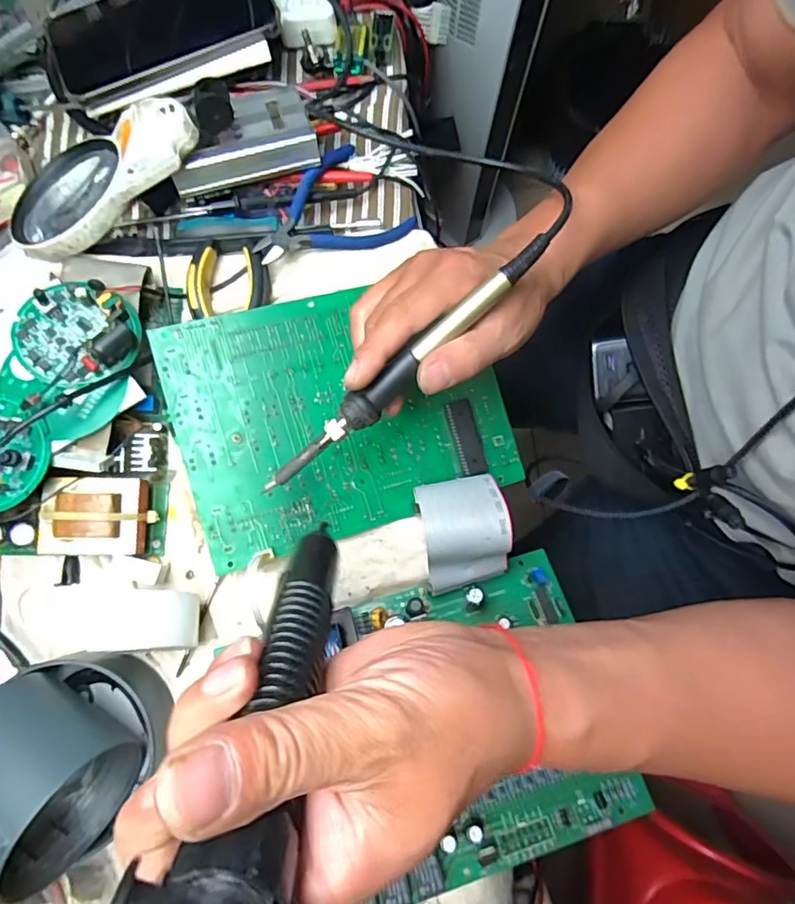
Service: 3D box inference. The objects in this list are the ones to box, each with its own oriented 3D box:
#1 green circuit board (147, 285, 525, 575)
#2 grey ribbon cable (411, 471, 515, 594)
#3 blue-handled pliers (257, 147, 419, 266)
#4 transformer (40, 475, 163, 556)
[{"bbox_3d":[-0.033,-0.029,0.358,0.214,0.011,0.157,-16,88,-14],"label":"green circuit board"},{"bbox_3d":[0.041,0.050,0.339,0.050,0.047,0.066,-10,79,-3],"label":"grey ribbon cable"},{"bbox_3d":[-0.049,-0.167,0.391,0.078,0.026,0.112,43,81,7],"label":"blue-handled pliers"},{"bbox_3d":[-0.192,0.041,0.342,0.060,0.033,0.047,0,79,-1],"label":"transformer"}]

